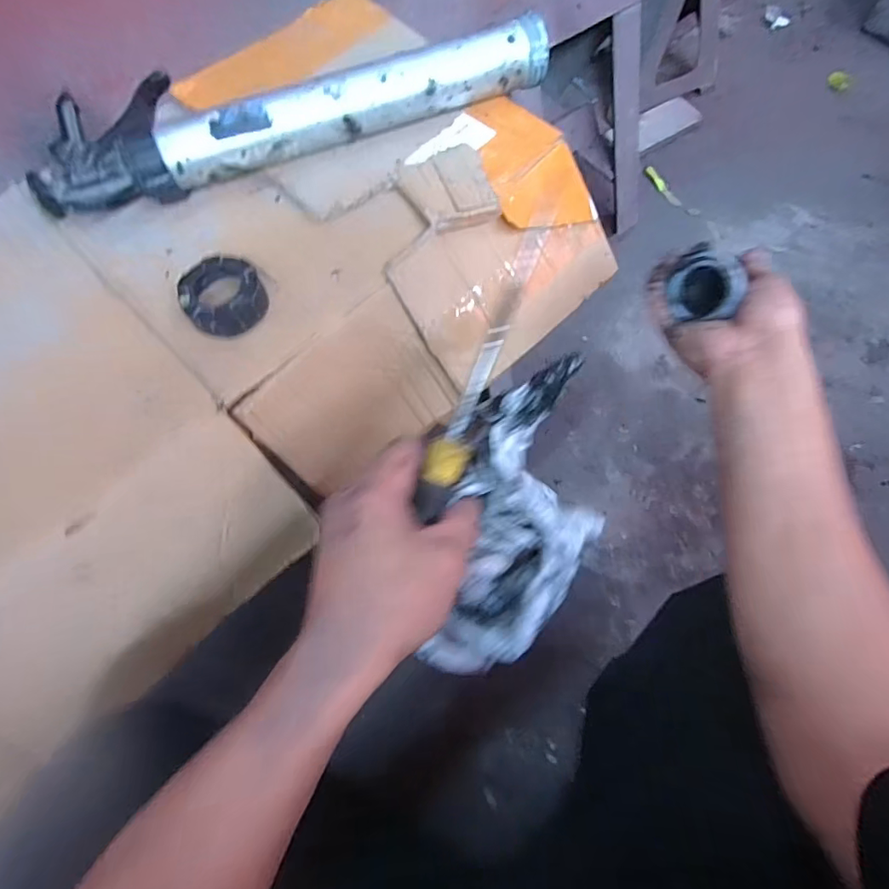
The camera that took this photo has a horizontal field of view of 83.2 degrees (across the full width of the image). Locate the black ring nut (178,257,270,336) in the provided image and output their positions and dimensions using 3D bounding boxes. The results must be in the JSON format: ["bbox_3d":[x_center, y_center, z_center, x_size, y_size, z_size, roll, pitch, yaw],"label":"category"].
[{"bbox_3d":[-0.183,-0.123,0.419,0.062,0.030,0.064,1,70,-2],"label":"black ring nut"}]

